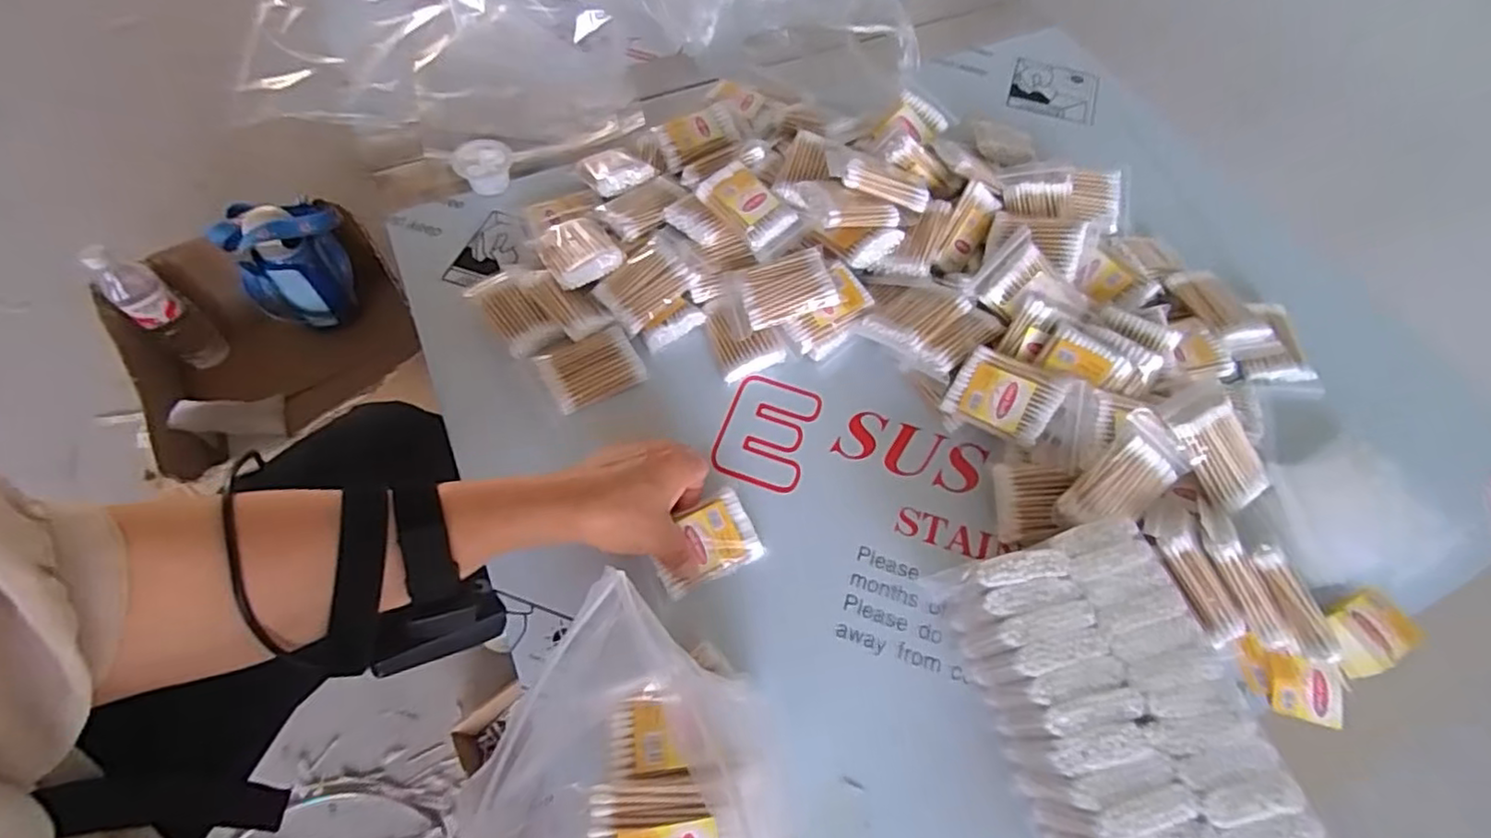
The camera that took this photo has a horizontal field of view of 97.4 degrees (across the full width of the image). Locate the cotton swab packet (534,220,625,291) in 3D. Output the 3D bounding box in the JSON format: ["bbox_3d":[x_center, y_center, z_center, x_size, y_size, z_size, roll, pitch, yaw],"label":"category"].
[{"bbox_3d":[-0.144,-0.146,0.562,0.061,0.020,0.076,-32,56,-14],"label":"cotton swab packet"}]

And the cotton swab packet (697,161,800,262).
[{"bbox_3d":[0.005,-0.182,0.560,0.054,0.018,0.086,-41,84,-17],"label":"cotton swab packet"}]

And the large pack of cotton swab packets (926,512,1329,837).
[{"bbox_3d":[0.210,0.185,0.389,0.140,0.079,0.219,-12,62,-9],"label":"large pack of cotton swab packets"}]

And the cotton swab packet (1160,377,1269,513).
[{"bbox_3d":[0.337,0.019,0.467,0.054,0.011,0.087,-29,89,-13],"label":"cotton swab packet"}]

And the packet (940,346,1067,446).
[{"bbox_3d":[0.199,-0.017,0.505,0.076,0.010,0.056,28,94,20],"label":"packet"}]

